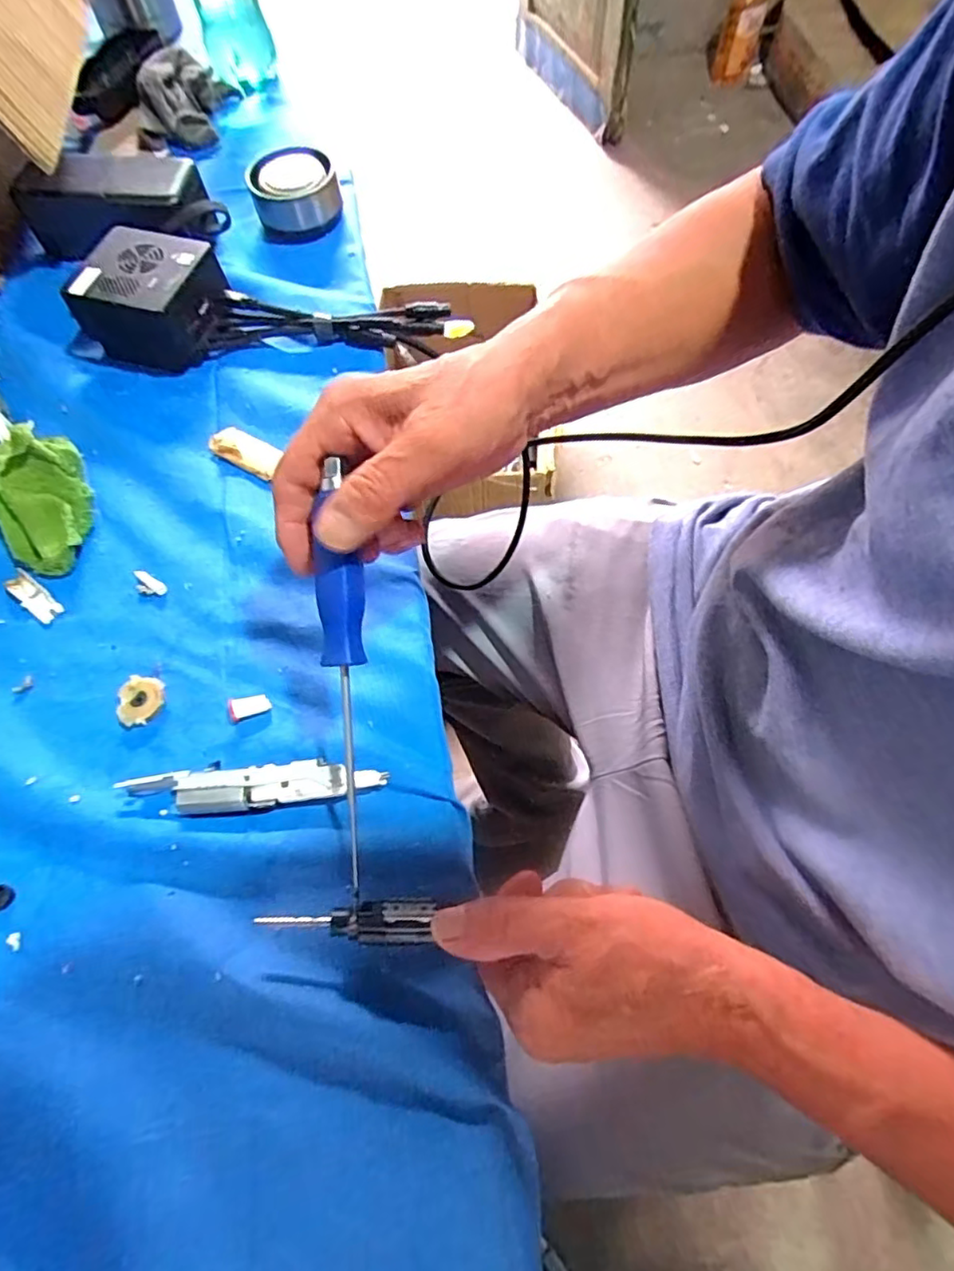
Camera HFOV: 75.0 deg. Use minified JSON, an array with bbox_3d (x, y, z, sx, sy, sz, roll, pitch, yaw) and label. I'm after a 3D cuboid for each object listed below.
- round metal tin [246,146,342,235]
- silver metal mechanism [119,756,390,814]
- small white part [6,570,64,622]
[{"bbox_3d":[-0.145,-0.351,0.496,0.064,0.037,0.068,-1,65,1],"label":"round metal tin"},{"bbox_3d":[-0.108,0.073,0.304,0.124,0.013,0.022,-3,65,0],"label":"silver metal mechanism"},{"bbox_3d":[-0.259,-0.023,0.362,0.039,0.004,0.015,38,72,17],"label":"small white part"}]

